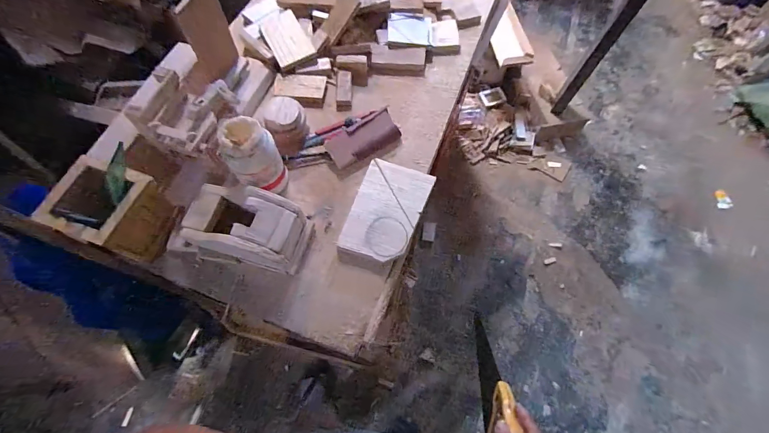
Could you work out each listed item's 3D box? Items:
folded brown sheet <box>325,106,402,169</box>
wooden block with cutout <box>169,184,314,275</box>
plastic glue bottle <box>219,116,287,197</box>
[{"bbox_3d":[-0.037,-0.142,0.633,0.137,0.021,0.062,-35,73,-11],"label":"folded brown sheet"},{"bbox_3d":[-0.226,0.013,0.532,0.207,0.101,0.105,13,66,4],"label":"wooden block with cutout"},{"bbox_3d":[-0.203,-0.089,0.550,0.074,0.138,0.072,1,66,-1],"label":"plastic glue bottle"}]

